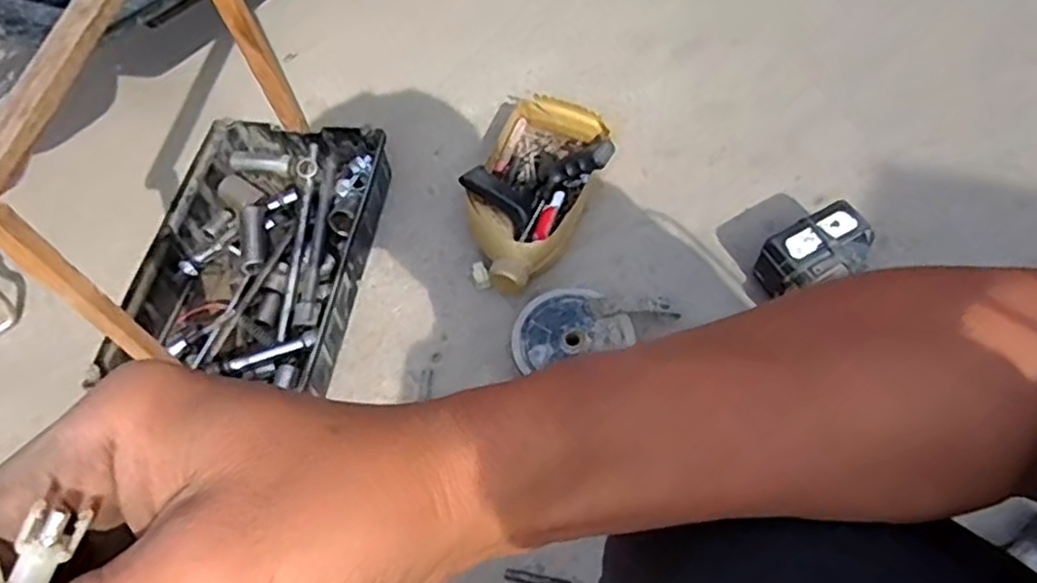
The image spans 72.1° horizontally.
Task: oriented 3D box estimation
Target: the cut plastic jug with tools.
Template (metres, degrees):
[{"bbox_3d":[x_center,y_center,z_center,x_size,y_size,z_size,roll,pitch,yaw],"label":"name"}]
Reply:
[{"bbox_3d":[0.015,-0.126,0.855,0.159,0.089,0.263,21,62,13],"label":"cut plastic jug with tools"}]

